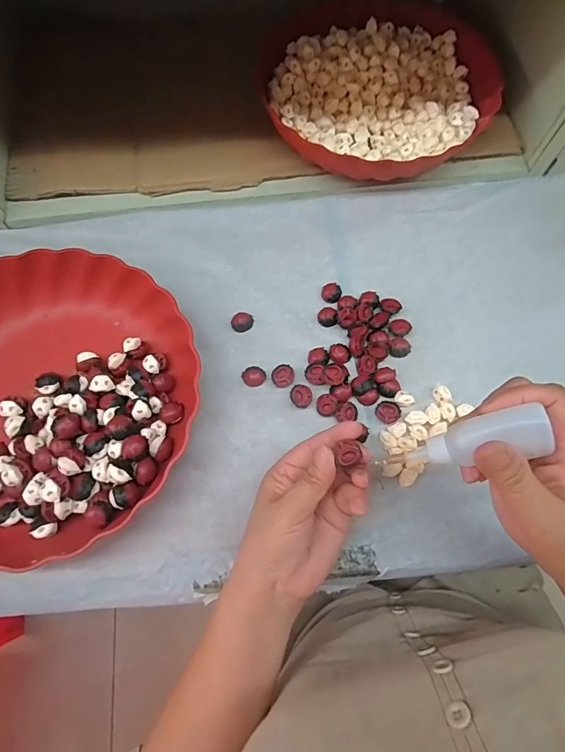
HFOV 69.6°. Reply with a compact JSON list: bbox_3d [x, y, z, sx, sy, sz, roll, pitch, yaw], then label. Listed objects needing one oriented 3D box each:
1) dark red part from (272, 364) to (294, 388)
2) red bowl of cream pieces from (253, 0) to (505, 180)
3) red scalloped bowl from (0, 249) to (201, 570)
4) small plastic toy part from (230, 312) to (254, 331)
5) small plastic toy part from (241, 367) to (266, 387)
[{"bbox_3d":[0.001,0.001,0.356,0.020,0.008,0.018,-18,71,-7],"label":"dark red part"},{"bbox_3d":[0.091,-0.310,0.445,0.241,0.062,0.253,0,70,0],"label":"red bowl of cream pieces"},{"bbox_3d":[-0.195,0.016,0.327,0.236,0.048,0.235,0,70,0],"label":"red scalloped bowl"},{"bbox_3d":[-0.037,-0.051,0.377,0.021,0.006,0.019,-11,70,-4],"label":"small plastic toy part"},{"bbox_3d":[-0.025,0.000,0.357,0.021,0.006,0.018,-6,70,-3],"label":"small plastic toy part"}]

